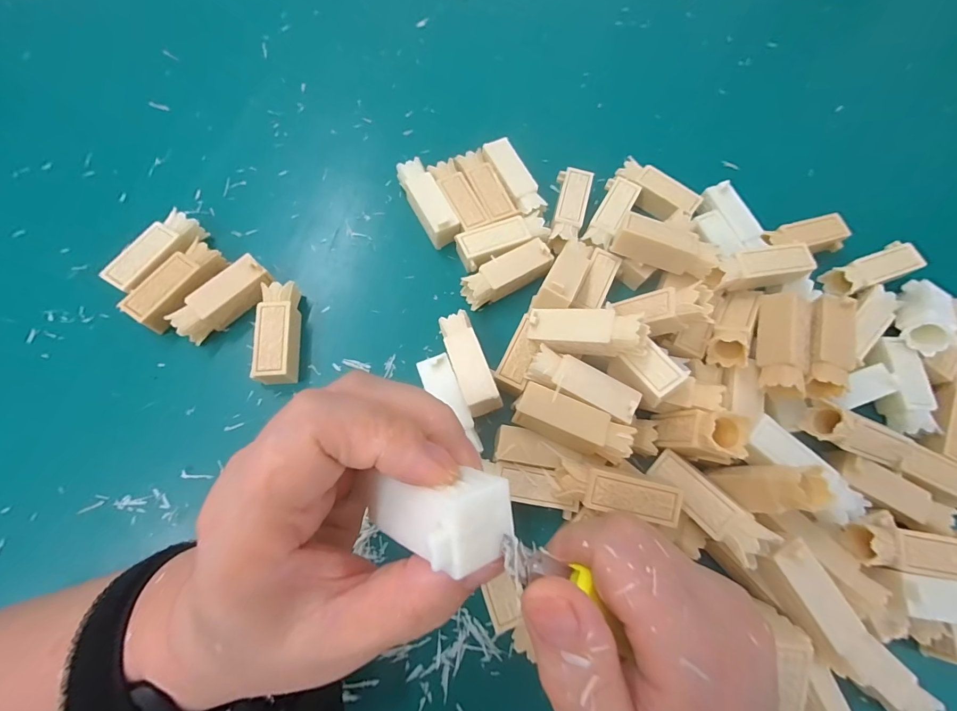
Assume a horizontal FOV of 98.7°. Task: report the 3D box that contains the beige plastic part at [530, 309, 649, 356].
[{"bbox_3d":[0.058,-0.013,0.224,0.060,0.021,0.021,9,69,28],"label":"beige plastic part"}]

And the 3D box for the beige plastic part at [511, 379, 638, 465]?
[{"bbox_3d":[0.051,0.037,0.222,0.060,0.018,0.023,22,72,5],"label":"beige plastic part"}]

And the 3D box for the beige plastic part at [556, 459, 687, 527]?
[{"bbox_3d":[0.069,0.070,0.209,0.062,0.013,0.020,13,71,2],"label":"beige plastic part"}]

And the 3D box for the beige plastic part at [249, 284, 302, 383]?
[{"bbox_3d":[-0.123,-0.013,0.252,0.020,0.021,0.061,-3,71,-3],"label":"beige plastic part"}]

